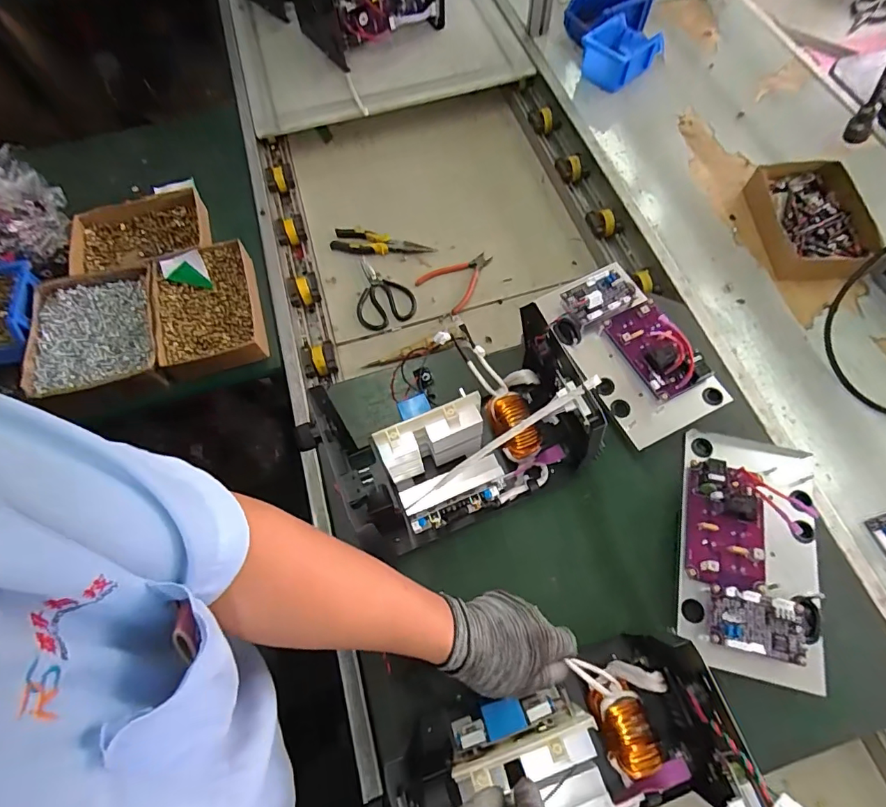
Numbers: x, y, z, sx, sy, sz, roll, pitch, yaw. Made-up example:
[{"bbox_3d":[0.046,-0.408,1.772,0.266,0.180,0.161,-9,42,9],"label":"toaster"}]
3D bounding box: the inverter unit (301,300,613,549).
[{"bbox_3d":[0.020,0.038,0.542,0.294,0.198,0.150,-23,66,-8],"label":"inverter unit"}]

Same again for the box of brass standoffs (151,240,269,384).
[{"bbox_3d":[-0.372,-0.148,0.752,0.159,0.036,0.221,-16,65,-4],"label":"box of brass standoffs"}]

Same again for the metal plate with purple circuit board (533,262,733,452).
[{"bbox_3d":[0.252,-0.083,0.644,0.138,0.080,0.257,-26,68,-9],"label":"metal plate with purple circuit board"}]

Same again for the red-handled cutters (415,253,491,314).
[{"bbox_3d":[0.028,-0.239,0.889,0.103,0.007,0.136,37,73,16],"label":"red-handled cutters"}]

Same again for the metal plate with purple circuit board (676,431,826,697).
[{"bbox_3d":[0.351,0.161,0.539,0.148,0.038,0.262,12,68,7],"label":"metal plate with purple circuit board"}]

